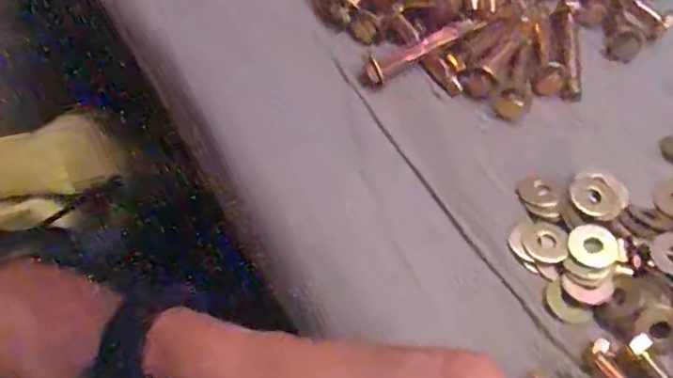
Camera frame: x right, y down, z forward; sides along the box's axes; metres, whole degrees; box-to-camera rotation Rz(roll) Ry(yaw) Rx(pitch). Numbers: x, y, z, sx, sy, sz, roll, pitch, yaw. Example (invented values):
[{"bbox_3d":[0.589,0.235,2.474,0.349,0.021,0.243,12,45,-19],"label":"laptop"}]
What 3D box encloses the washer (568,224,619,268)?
[{"bbox_3d":[0.118,0.025,0.263,0.021,0.004,0.023,0,58,1],"label":"washer"}]

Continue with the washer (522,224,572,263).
[{"bbox_3d":[0.097,0.024,0.267,0.020,0.004,0.020,0,58,1],"label":"washer"}]

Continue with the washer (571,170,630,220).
[{"bbox_3d":[0.128,0.003,0.281,0.030,0.004,0.026,-39,65,-21],"label":"washer"}]

